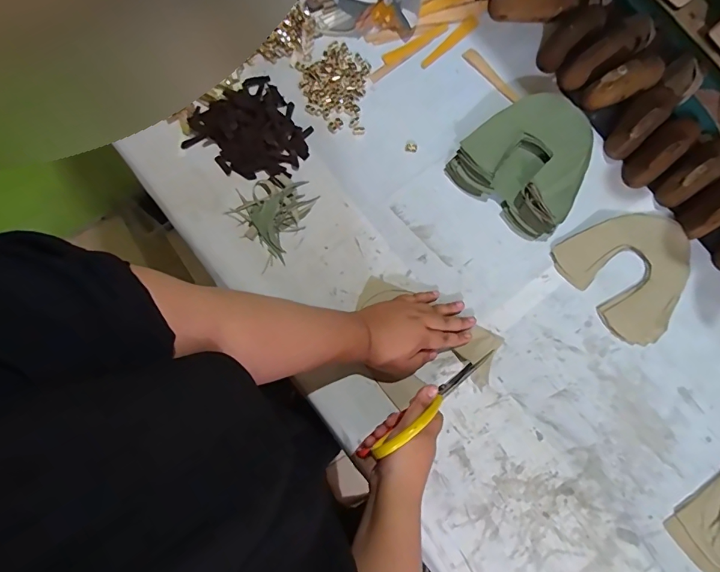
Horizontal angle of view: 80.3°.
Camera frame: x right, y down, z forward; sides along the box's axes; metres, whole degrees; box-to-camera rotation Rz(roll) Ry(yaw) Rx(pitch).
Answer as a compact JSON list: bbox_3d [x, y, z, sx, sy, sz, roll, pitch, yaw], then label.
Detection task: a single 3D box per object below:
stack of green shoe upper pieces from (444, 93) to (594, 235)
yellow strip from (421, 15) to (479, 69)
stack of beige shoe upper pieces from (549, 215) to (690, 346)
[{"bbox_3d":[0.241,-0.180,0.605,0.165,0.049,0.172,40,80,7],"label":"stack of green shoe upper pieces"},{"bbox_3d":[0.141,-0.379,0.664,0.019,0.005,0.117,44,81,7],"label":"yellow strip"},{"bbox_3d":[0.382,-0.026,0.594,0.164,0.017,0.170,-38,82,-8],"label":"stack of beige shoe upper pieces"}]

